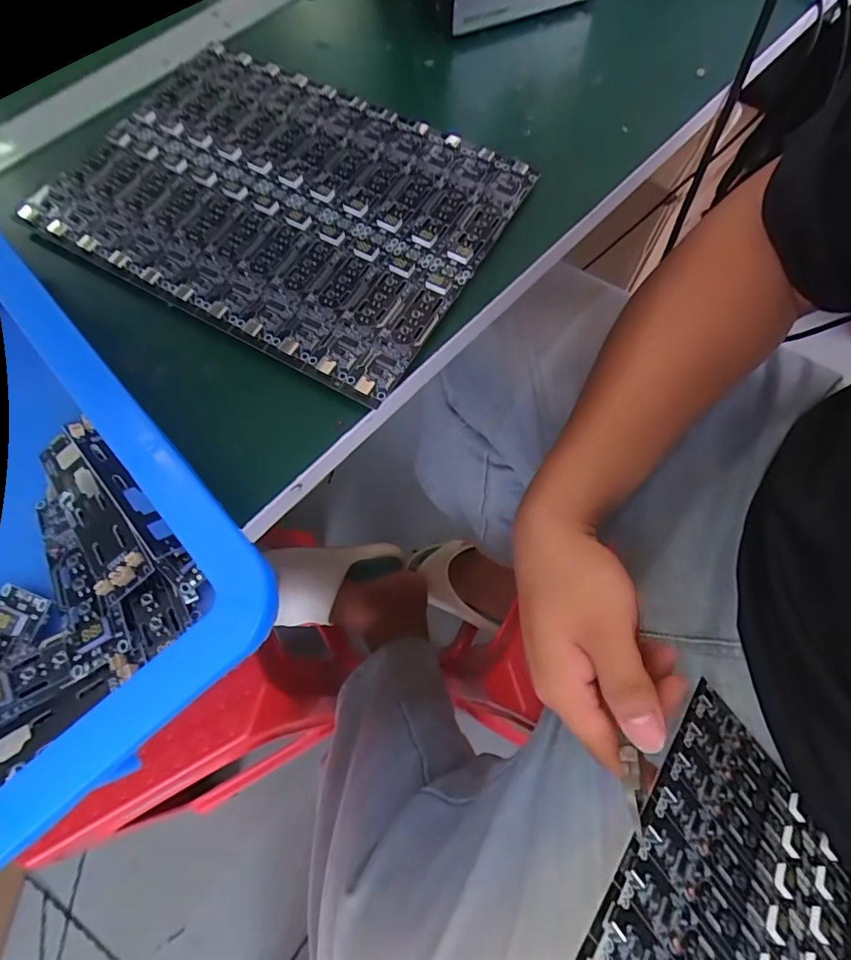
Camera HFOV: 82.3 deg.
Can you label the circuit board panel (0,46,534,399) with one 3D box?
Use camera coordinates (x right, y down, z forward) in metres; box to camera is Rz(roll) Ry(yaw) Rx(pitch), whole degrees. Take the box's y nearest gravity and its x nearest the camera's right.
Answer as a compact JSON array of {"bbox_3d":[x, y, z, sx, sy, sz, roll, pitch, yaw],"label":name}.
[{"bbox_3d":[-0.089,-0.169,0.292,0.252,0.009,0.185,30,73,10],"label":"circuit board panel"}]

